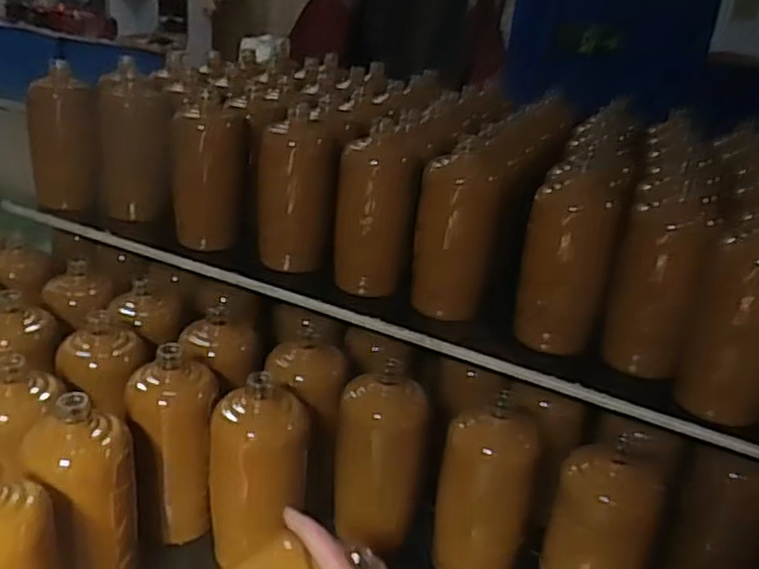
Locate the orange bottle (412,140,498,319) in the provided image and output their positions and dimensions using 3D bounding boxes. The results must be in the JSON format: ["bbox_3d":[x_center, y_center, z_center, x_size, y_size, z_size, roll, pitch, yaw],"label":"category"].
[{"bbox_3d":[0.083,-0.061,0.790,0.085,0.177,0.084,10,24,8],"label":"orange bottle"}]

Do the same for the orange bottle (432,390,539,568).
[{"bbox_3d":[0.098,0.190,0.663,0.088,0.168,0.073,11,24,10],"label":"orange bottle"}]

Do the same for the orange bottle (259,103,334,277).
[{"bbox_3d":[-0.098,-0.101,0.842,0.083,0.172,0.075,0,24,-15],"label":"orange bottle"}]

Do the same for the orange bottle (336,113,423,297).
[{"bbox_3d":[-0.006,-0.088,0.825,0.086,0.177,0.104,7,23,0],"label":"orange bottle"}]

